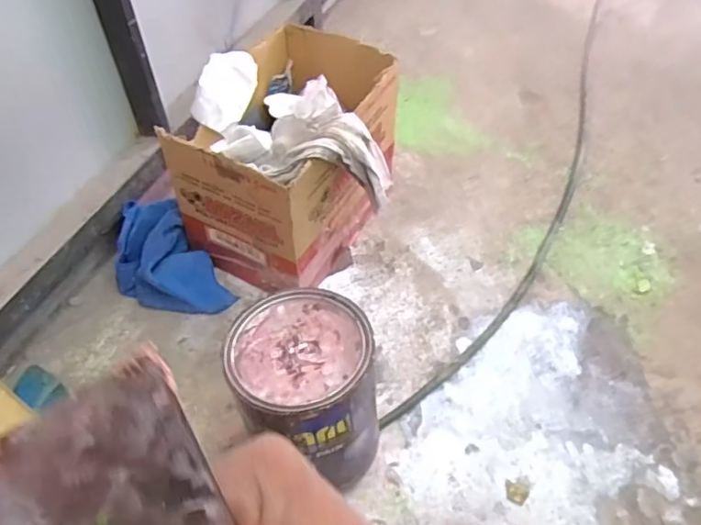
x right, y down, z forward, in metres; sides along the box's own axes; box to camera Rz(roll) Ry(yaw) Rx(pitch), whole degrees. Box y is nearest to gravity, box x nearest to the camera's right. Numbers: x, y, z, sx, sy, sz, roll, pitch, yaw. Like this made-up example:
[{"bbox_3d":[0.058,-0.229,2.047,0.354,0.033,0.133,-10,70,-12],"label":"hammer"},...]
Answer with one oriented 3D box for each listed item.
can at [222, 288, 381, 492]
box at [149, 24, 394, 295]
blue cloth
[{"bbox_3d":[-0.054,0.150,0.682,0.158,0.180,0.170,-15,52,-12],"label":"can"},{"bbox_3d":[-0.094,-0.162,0.924,0.237,0.255,0.329,22,54,17],"label":"box"},{"bbox_3d":[-0.288,0.005,0.895,0.140,0.106,0.179,-29,56,-22],"label":"blue cloth"}]

